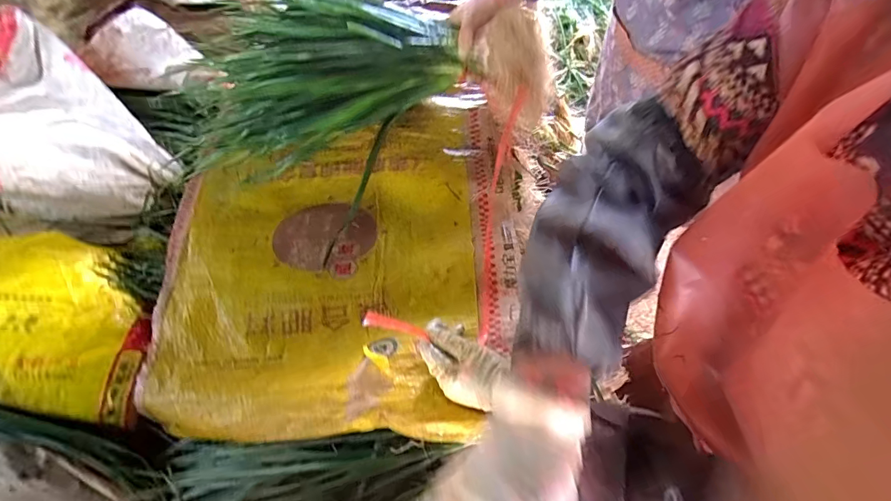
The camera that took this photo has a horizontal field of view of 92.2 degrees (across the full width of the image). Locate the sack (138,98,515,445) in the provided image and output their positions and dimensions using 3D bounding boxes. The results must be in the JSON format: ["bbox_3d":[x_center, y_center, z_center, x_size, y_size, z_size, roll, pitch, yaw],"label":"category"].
[{"bbox_3d":[-0.162,-0.005,0.629,0.510,0.066,0.530,-6,56,3],"label":"sack"}]

